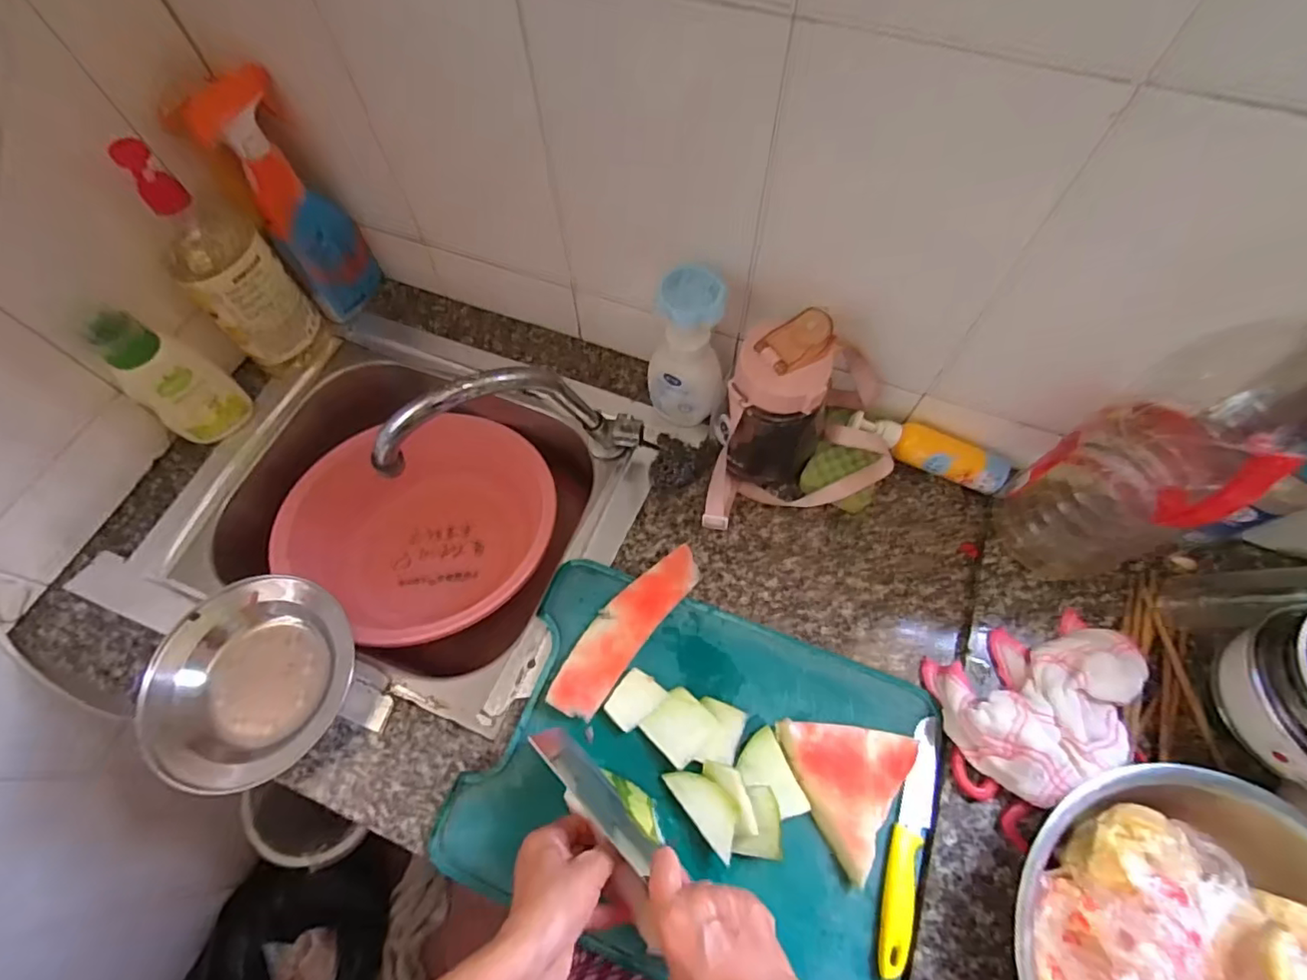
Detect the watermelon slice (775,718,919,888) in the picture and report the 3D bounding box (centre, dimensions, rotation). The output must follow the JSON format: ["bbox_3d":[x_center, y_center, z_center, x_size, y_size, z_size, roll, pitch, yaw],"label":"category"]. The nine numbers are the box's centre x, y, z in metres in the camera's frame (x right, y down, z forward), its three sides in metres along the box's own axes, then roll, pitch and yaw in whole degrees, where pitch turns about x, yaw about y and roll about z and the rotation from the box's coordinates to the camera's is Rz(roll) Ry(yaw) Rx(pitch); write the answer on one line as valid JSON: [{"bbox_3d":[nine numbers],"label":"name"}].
[{"bbox_3d":[0.165,0.261,0.492,0.112,0.019,0.113,5,64,4],"label":"watermelon slice"}]

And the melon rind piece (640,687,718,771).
[{"bbox_3d":[0.024,0.213,0.526,0.053,0.005,0.052,-42,70,-17],"label":"melon rind piece"}]

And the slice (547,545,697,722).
[{"bbox_3d":[-0.027,0.132,0.563,0.054,0.018,0.187,35,70,16],"label":"slice"}]

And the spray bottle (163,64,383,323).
[{"bbox_3d":[-0.390,-0.307,0.633,0.063,0.254,0.089,38,71,18],"label":"spray bottle"}]

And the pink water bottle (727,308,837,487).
[{"bbox_3d":[0.124,-0.079,0.575,0.097,0.186,0.081,9,65,5],"label":"pink water bottle"}]

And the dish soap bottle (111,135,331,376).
[{"bbox_3d":[-0.447,-0.235,0.611,0.091,0.255,0.075,-40,70,-16],"label":"dish soap bottle"}]

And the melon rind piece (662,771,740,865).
[{"bbox_3d":[0.043,0.268,0.494,0.077,0.005,0.039,33,83,32],"label":"melon rind piece"}]

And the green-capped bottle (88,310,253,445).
[{"bbox_3d":[-0.503,-0.114,0.610,0.040,0.165,0.073,25,67,12],"label":"green-capped bottle"}]

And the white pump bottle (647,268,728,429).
[{"bbox_3d":[0.036,-0.139,0.603,0.079,0.180,0.061,3,64,3],"label":"white pump bottle"}]

